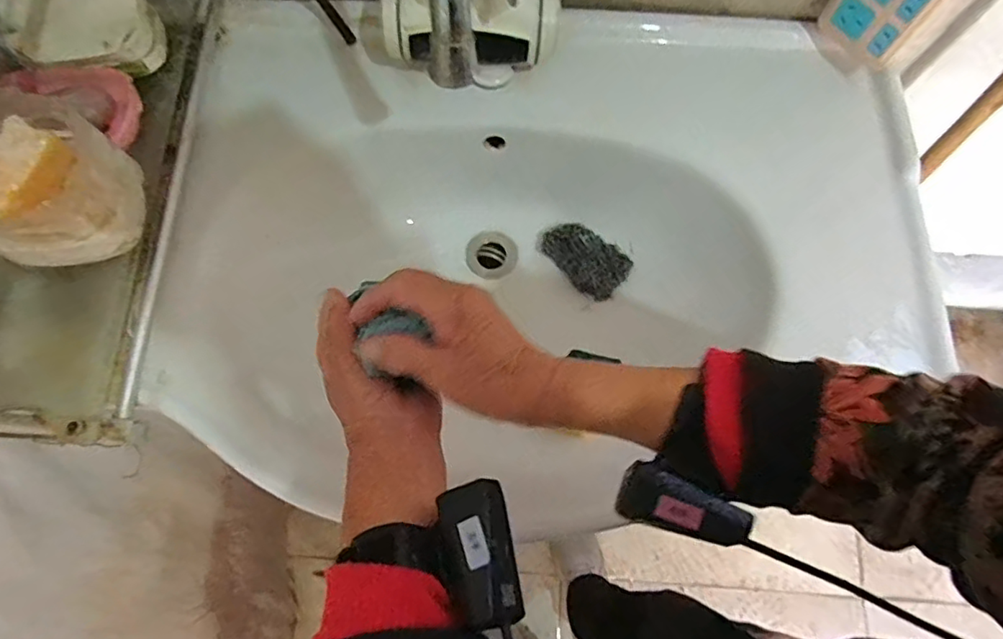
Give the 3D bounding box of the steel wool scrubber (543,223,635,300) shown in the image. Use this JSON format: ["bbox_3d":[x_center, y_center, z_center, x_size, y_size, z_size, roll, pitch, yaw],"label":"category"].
[{"bbox_3d":[0.094,-0.071,0.654,0.104,0.010,0.060,40,102,15],"label":"steel wool scrubber"}]

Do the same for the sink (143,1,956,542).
[{"bbox_3d":[0.047,-0.063,0.589,0.666,0.170,0.465,1,73,-1],"label":"sink"}]

